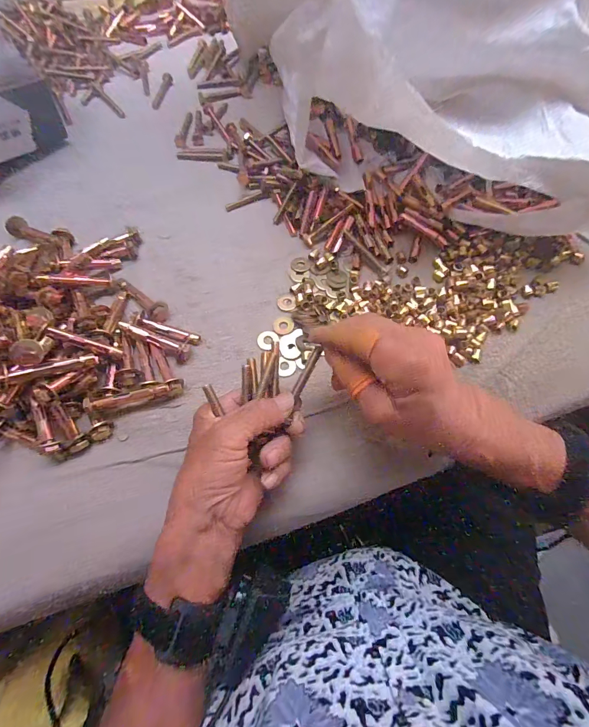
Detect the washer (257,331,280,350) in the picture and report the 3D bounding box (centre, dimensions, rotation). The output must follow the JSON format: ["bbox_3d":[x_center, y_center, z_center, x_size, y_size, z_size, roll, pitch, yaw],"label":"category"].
[{"bbox_3d":[-0.026,-0.023,0.328,0.018,0.004,0.020,36,70,14],"label":"washer"}]

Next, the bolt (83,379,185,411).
[{"bbox_3d":[-0.129,0.025,0.283,0.072,0.012,0.012,-12,70,-16],"label":"bolt"}]

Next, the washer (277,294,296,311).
[{"bbox_3d":[-0.008,-0.062,0.346,0.018,0.004,0.021,-13,61,-1],"label":"washer"}]

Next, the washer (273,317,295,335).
[{"bbox_3d":[-0.010,-0.037,0.334,0.020,0.004,0.020,0,66,-1],"label":"washer"}]

